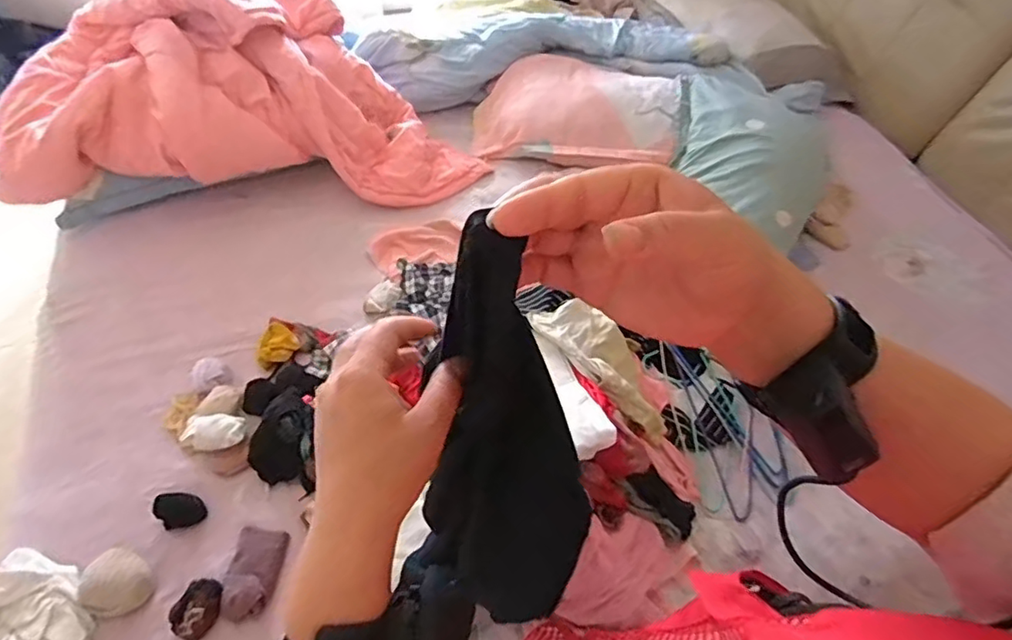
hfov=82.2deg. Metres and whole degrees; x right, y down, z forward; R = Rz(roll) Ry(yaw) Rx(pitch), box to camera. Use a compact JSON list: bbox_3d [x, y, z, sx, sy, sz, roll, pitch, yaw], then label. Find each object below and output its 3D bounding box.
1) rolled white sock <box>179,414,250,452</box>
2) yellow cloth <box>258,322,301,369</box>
[{"bbox_3d":[-0.482,0.186,0.956,0.099,0.047,0.056,-2,55,-5],"label":"rolled white sock"},{"bbox_3d":[-0.431,0.044,1.084,0.077,0.022,0.081,-29,61,-22],"label":"yellow cloth"}]

